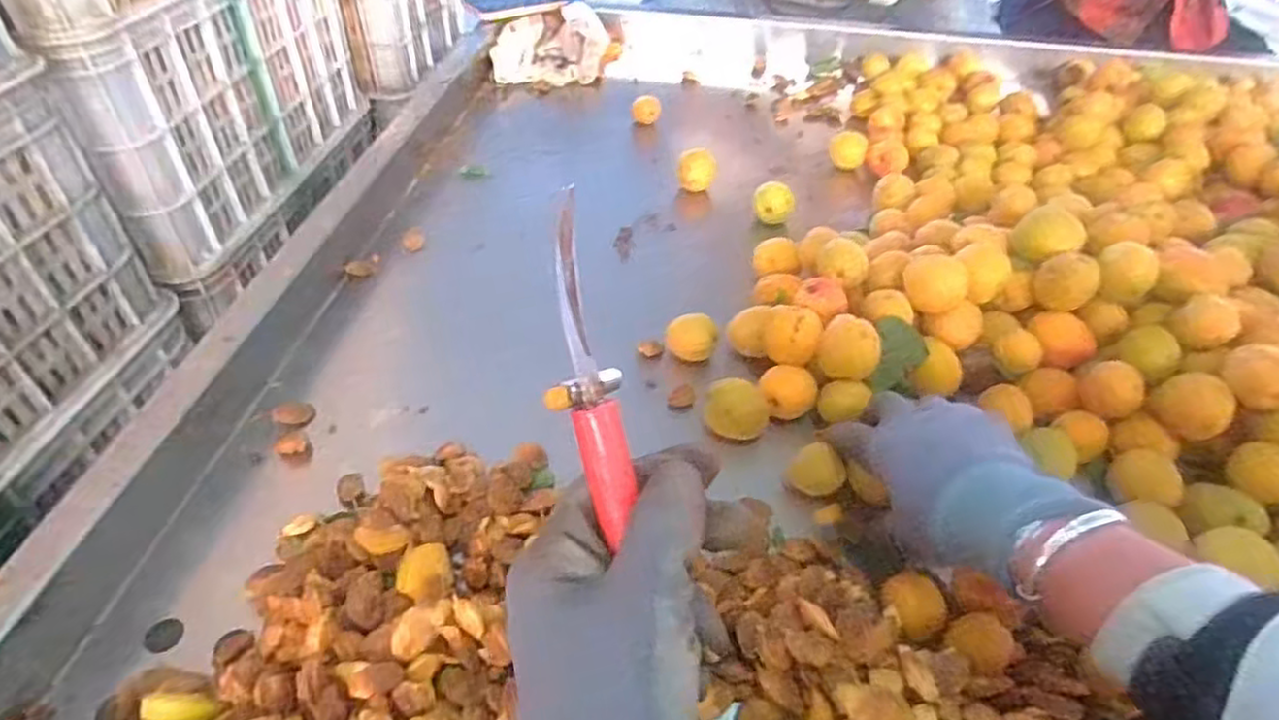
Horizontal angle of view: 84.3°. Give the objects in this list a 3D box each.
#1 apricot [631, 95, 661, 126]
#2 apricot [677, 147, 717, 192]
[{"bbox_3d":[0.009,-0.303,0.866,0.035,0.033,0.035,3,44,-1],"label":"apricot"},{"bbox_3d":[0.061,-0.199,0.754,0.040,0.039,0.034,6,44,3],"label":"apricot"}]

